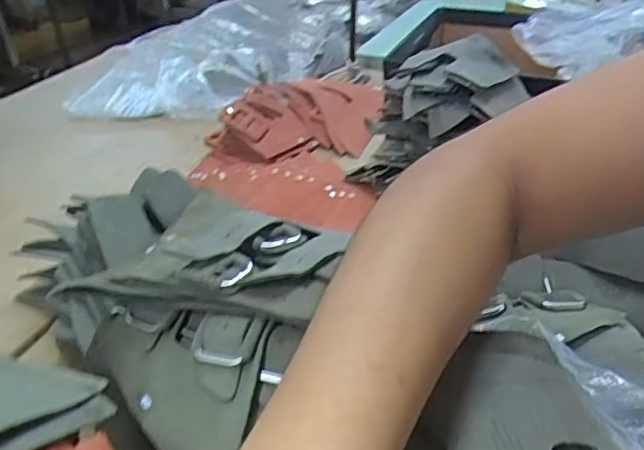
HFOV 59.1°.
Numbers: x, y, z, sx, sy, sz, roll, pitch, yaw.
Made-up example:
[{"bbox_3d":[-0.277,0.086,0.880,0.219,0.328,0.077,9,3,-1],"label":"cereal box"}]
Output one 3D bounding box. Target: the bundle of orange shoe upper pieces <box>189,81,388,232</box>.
[{"bbox_3d":[-0.046,-0.122,0.757,0.227,0.067,0.391,2,34,8],"label":"bundle of orange shoe upper pieces"}]

